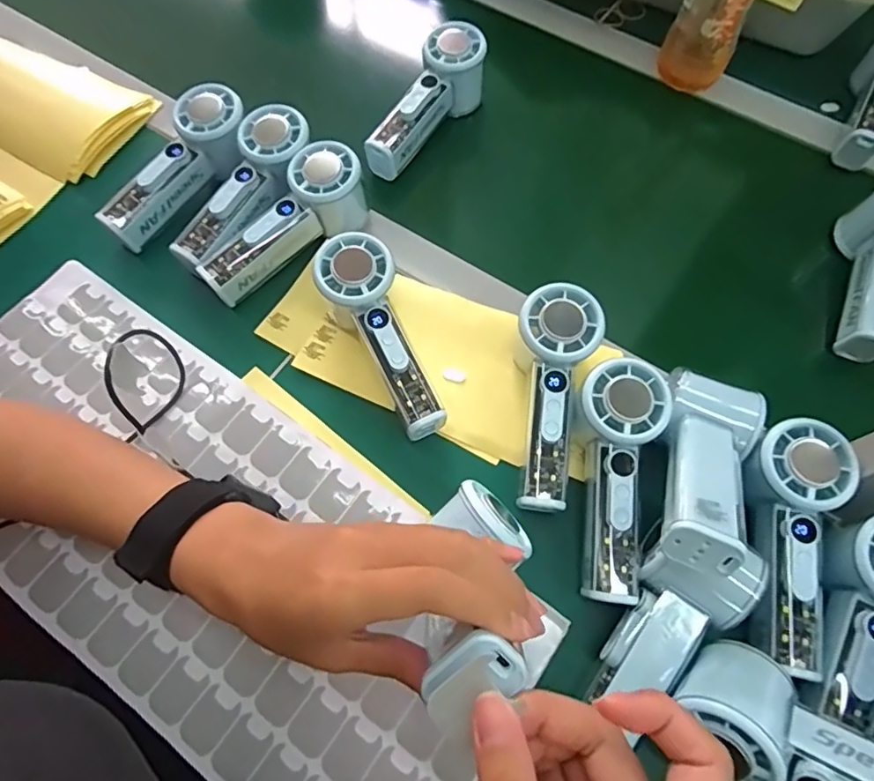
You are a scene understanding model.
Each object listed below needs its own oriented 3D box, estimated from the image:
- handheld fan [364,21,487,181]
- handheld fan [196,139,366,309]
[{"bbox_3d":[-0.012,-0.265,0.517,0.051,0.064,0.158,35,84,15],"label":"handheld fan"},{"bbox_3d":[-0.123,-0.133,0.456,0.158,0.060,0.054,-44,72,-4],"label":"handheld fan"}]

